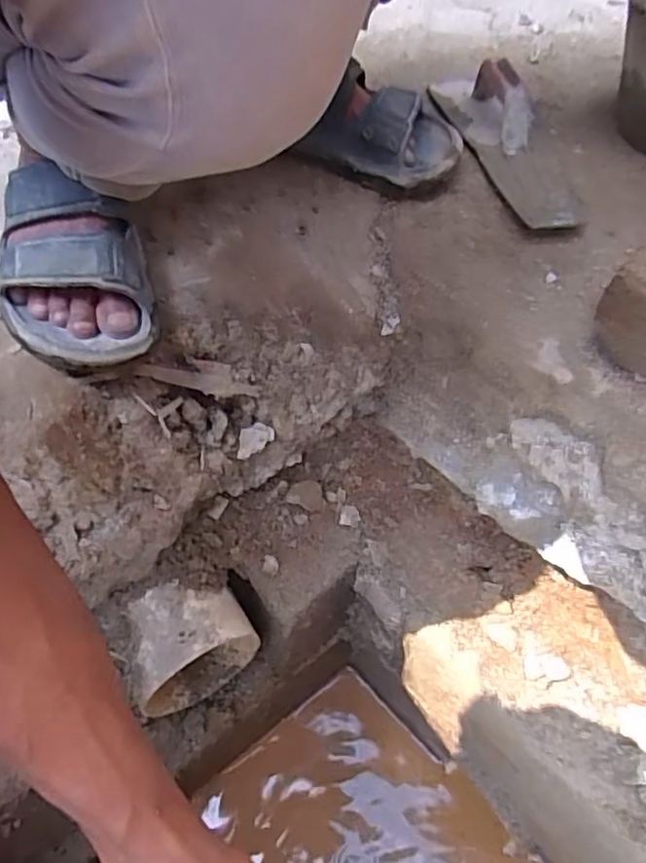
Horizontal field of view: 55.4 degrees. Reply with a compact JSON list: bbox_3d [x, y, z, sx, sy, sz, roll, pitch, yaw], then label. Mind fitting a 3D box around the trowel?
[{"bbox_3d":[0.194,-0.303,0.609,0.097,0.054,0.291,-11,54,-7],"label":"trowel"}]

